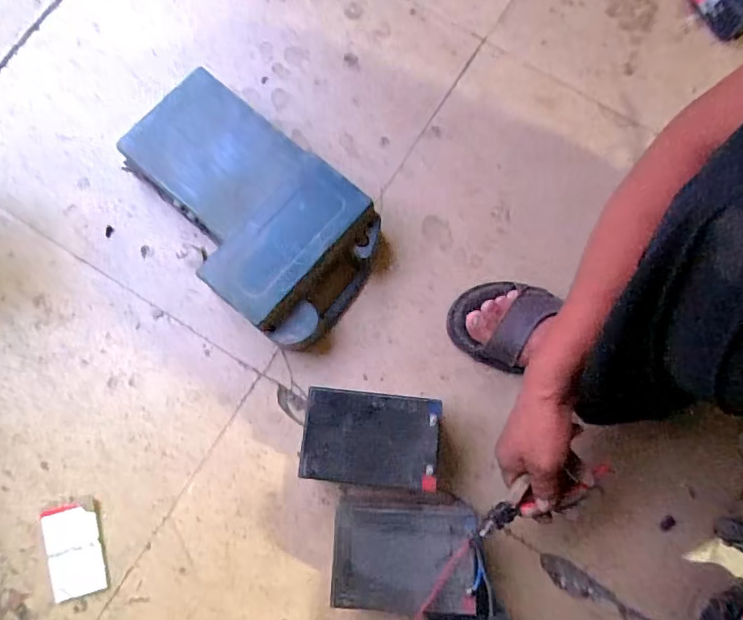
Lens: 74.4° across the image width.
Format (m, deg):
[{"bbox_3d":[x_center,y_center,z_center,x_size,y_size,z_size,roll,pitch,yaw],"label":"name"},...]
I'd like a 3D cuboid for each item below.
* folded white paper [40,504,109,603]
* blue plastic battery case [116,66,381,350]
[{"bbox_3d":[-0.367,0.295,0.604,0.063,0.008,0.107,-15,78,-5],"label":"folded white paper"},{"bbox_3d":[-0.167,-0.133,0.646,0.360,0.094,0.215,39,80,7],"label":"blue plastic battery case"}]

